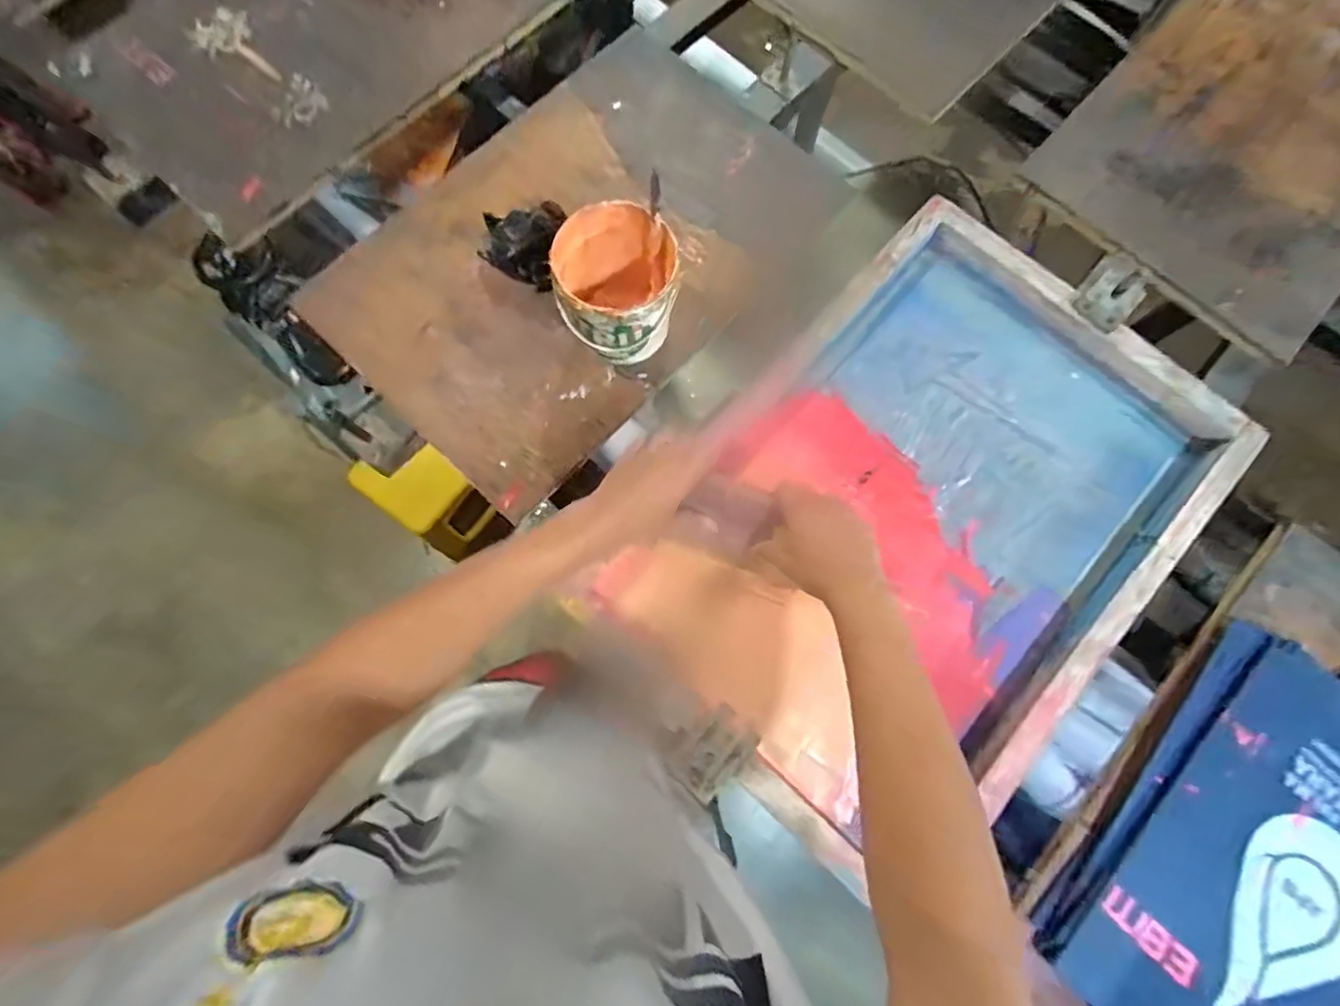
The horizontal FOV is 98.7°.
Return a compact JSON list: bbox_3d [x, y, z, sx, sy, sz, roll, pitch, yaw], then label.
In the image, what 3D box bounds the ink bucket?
[{"bbox_3d":[-0.056,-0.228,0.629,0.125,0.130,0.132,-9,76,-2],"label":"ink bucket"}]

